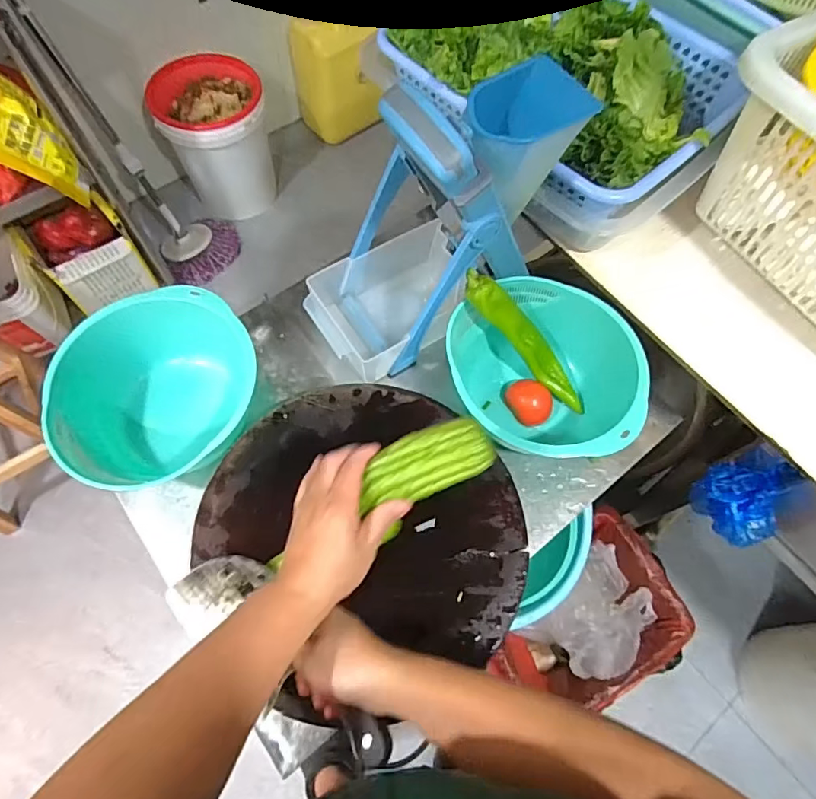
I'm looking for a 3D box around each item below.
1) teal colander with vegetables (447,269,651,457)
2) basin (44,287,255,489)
[{"bbox_3d":[0.156,-0.034,0.601,0.213,0.129,0.199,15,66,4],"label":"teal colander with vegetables"},{"bbox_3d":[-0.275,-0.004,0.585,0.207,0.115,0.195,1,66,-2],"label":"basin"}]

